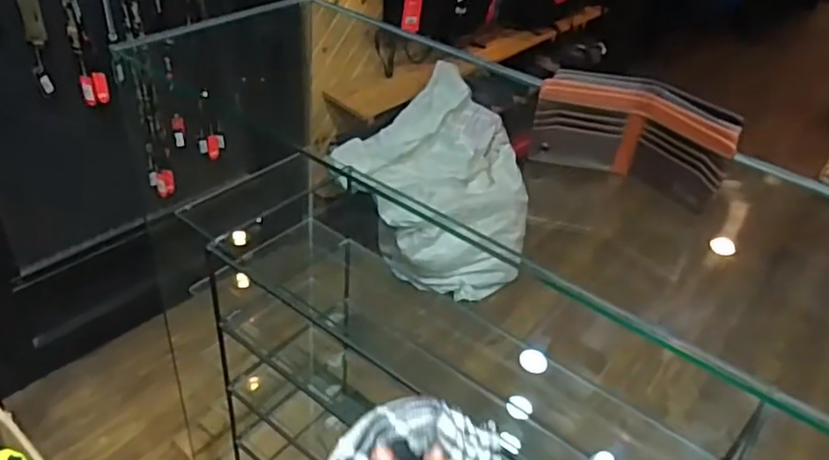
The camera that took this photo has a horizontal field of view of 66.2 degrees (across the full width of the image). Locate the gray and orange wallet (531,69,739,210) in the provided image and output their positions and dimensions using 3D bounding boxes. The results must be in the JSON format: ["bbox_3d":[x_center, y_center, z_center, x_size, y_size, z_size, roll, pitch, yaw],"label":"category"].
[{"bbox_3d":[0.249,-0.110,0.723,0.204,0.087,0.101,24,40,21],"label":"gray and orange wallet"}]

